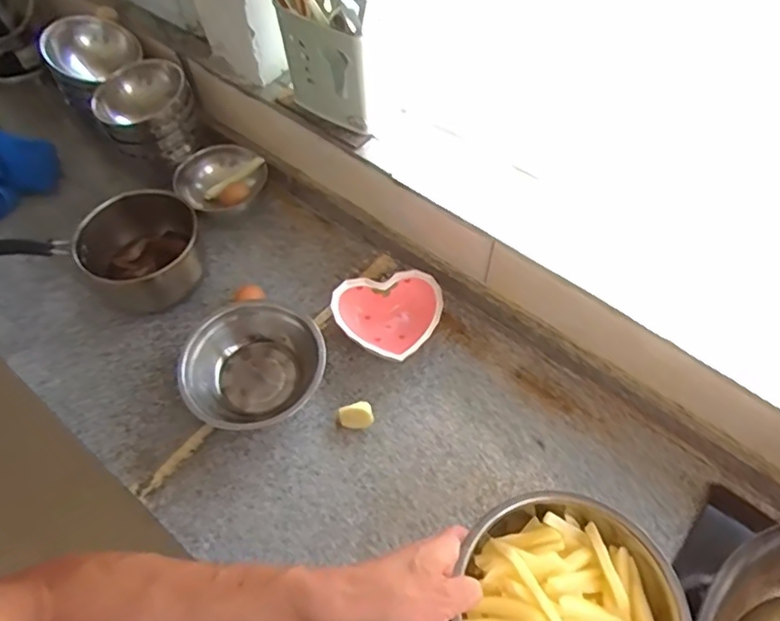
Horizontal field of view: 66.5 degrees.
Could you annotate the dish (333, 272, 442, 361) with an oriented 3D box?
[{"bbox_3d":[0.001,0.014,0.819,0.148,0.054,0.128,-15,58,-8],"label":"dish"}]

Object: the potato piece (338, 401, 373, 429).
[{"bbox_3d":[-0.043,0.136,0.760,0.044,0.033,0.027,-8,56,-5],"label":"potato piece"}]

